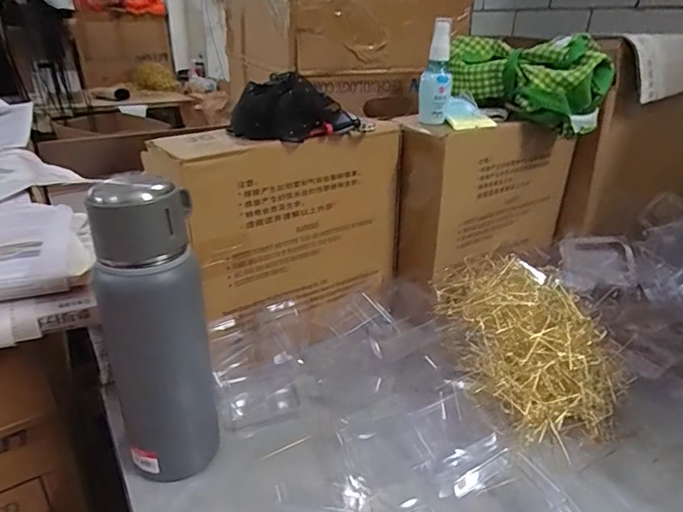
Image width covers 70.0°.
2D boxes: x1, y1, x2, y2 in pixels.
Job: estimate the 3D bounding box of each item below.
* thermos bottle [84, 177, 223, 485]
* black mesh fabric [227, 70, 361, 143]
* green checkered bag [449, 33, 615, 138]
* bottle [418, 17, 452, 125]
[{"bbox_3d":[-0.158,0.071,0.421,0.084,0.273,0.065,-9,28,-20],"label":"thermos bottle"},{"bbox_3d":[-0.053,-0.163,0.536,0.130,0.057,0.077,-9,27,-18],"label":"black mesh fabric"},{"bbox_3d":[0.244,-0.234,0.655,0.212,0.098,0.095,19,31,33],"label":"green checkered bag"},{"bbox_3d":[0.115,-0.221,0.592,0.037,0.117,0.030,4,26,7],"label":"bottle"}]

